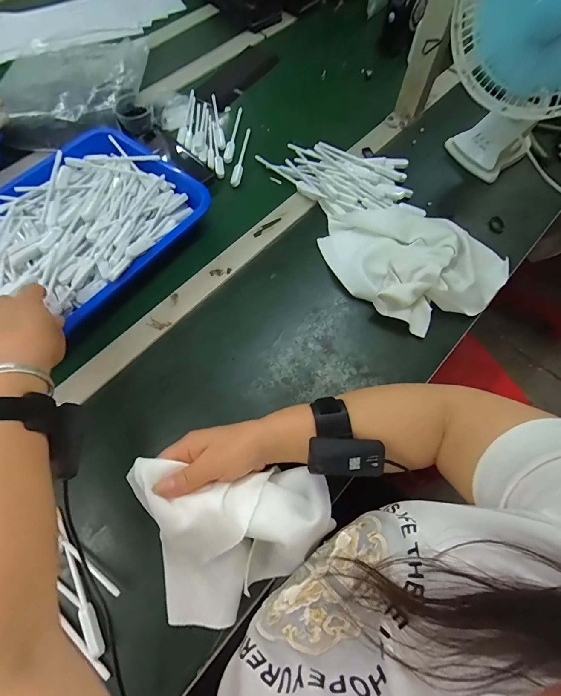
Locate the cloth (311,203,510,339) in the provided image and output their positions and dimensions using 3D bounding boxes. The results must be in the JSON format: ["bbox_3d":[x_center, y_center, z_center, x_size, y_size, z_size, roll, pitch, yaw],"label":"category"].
[{"bbox_3d":[0.184,-0.141,0.477,0.214,0.043,0.246,-32,70,-14],"label":"cloth"}]

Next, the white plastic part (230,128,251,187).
[{"bbox_3d":[-0.066,-0.336,0.584,0.018,0.010,0.135,8,66,3],"label":"white plastic part"}]

